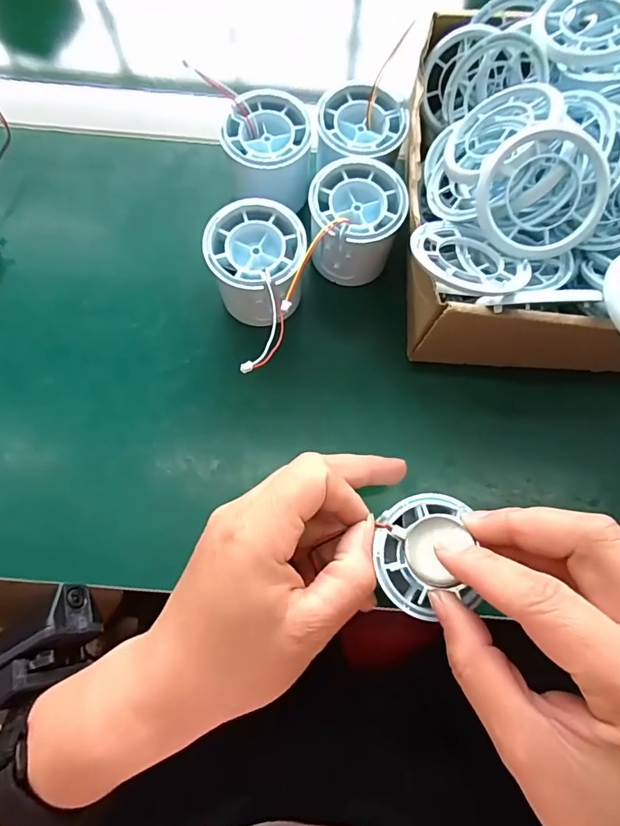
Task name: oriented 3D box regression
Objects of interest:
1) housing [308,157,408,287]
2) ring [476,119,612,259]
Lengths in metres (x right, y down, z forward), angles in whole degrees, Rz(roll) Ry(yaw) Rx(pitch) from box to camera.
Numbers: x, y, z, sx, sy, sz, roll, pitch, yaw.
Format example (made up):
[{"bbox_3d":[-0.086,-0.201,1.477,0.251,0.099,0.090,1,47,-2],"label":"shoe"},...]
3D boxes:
[{"bbox_3d":[0.026,-0.112,0.285,0.053,0.051,0.057,-3,75,-2],"label":"housing"},{"bbox_3d":[0.108,-0.103,0.224,0.056,0.013,0.056,-21,97,14],"label":"ring"}]

